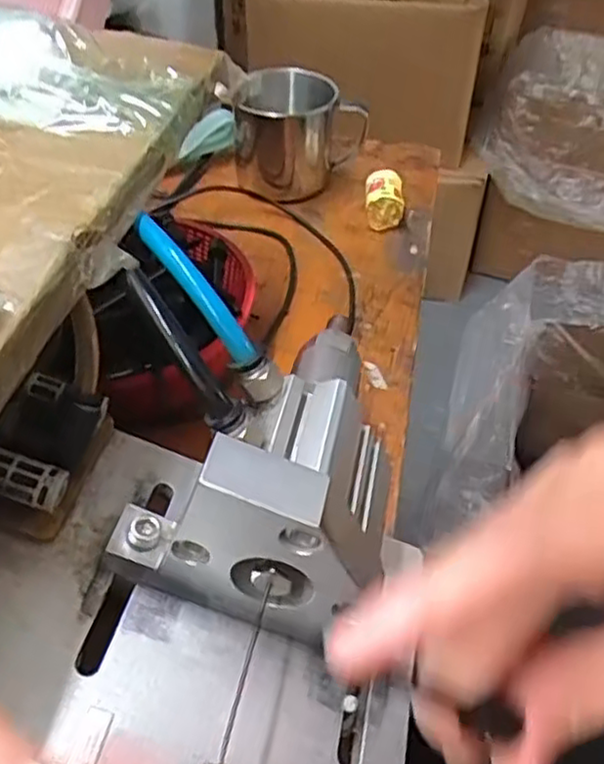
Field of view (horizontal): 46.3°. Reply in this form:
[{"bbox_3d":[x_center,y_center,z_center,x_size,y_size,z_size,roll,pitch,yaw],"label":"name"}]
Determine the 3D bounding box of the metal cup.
[{"bbox_3d":[-0.001,-0.172,0.492,0.091,0.071,0.065,-4,44,-4],"label":"metal cup"}]

